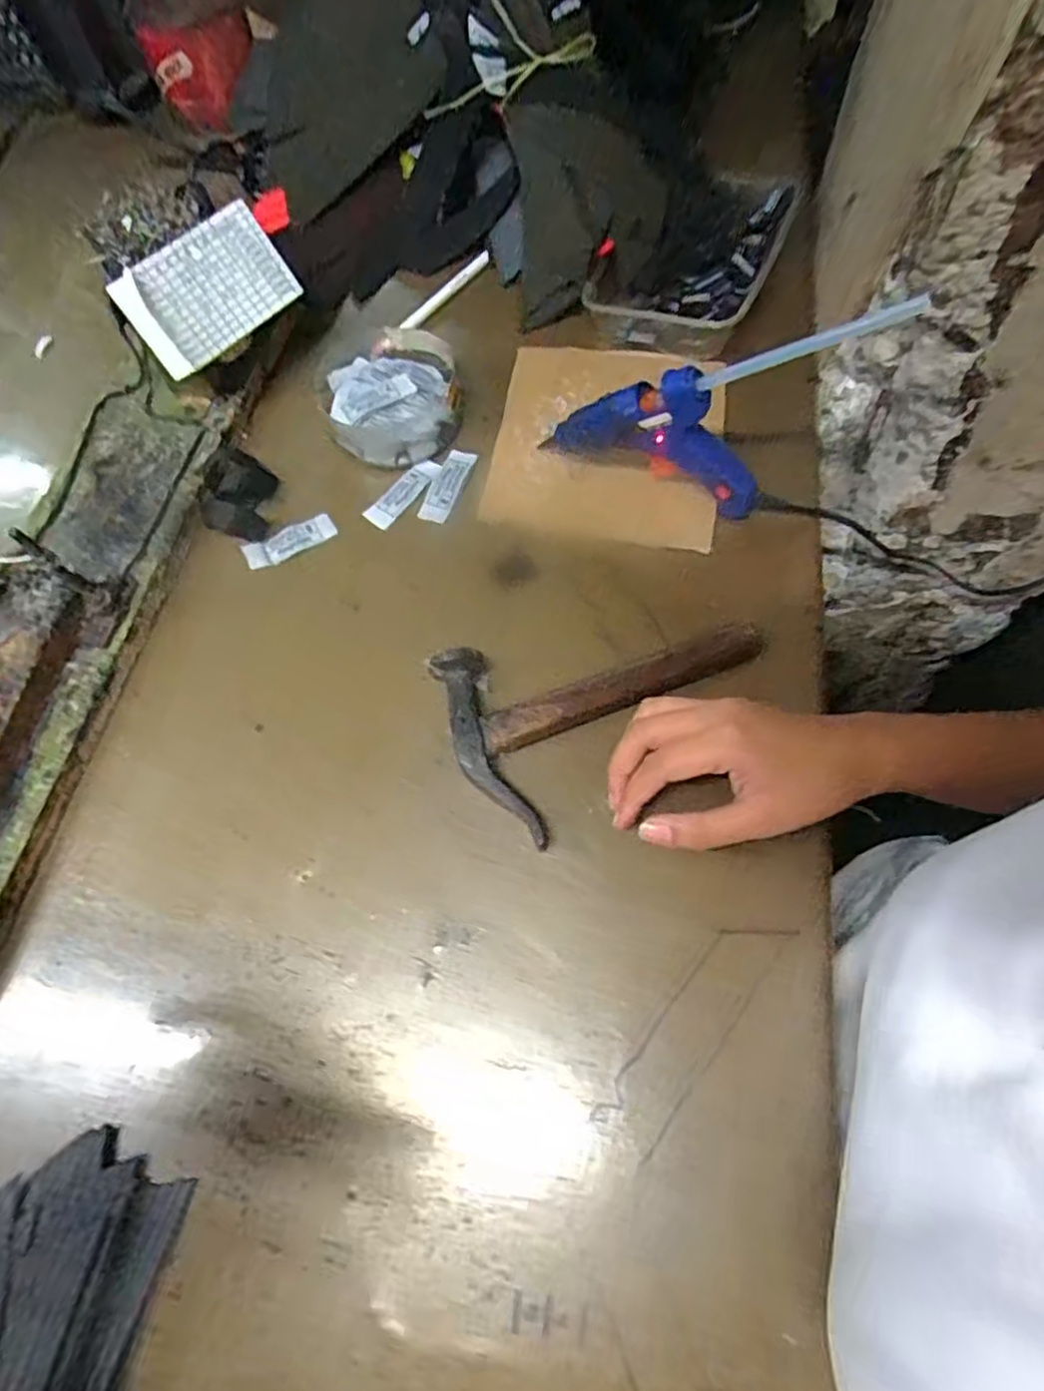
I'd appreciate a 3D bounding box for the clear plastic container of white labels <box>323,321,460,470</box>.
[{"bbox_3d":[-0.090,-0.213,0.500,0.088,0.033,0.100,-5,66,0],"label":"clear plastic container of white labels"}]

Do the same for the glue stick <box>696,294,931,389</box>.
[{"bbox_3d":[0.139,-0.173,0.352,0.113,0.012,0.008,-1,60,44],"label":"glue stick"}]

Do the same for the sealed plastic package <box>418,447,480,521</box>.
[{"bbox_3d":[-0.051,-0.146,0.485,0.020,0.004,0.060,20,69,11],"label":"sealed plastic package"}]

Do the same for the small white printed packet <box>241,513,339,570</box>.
[{"bbox_3d":[-0.155,-0.104,0.473,0.061,0.005,0.023,-29,68,-10],"label":"small white printed packet"}]

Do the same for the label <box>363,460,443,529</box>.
[{"bbox_3d":[-0.081,-0.140,0.486,0.020,0.004,0.062,38,73,17],"label":"label"}]

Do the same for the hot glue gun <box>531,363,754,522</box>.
[{"bbox_3d":[0.081,-0.158,0.432,0.136,0.087,0.025,18,69,10],"label":"hot glue gun"}]

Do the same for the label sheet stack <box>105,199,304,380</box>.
[{"bbox_3d":[-0.197,-0.258,0.447,0.102,0.062,0.019,-48,34,-20],"label":"label sheet stack"}]

